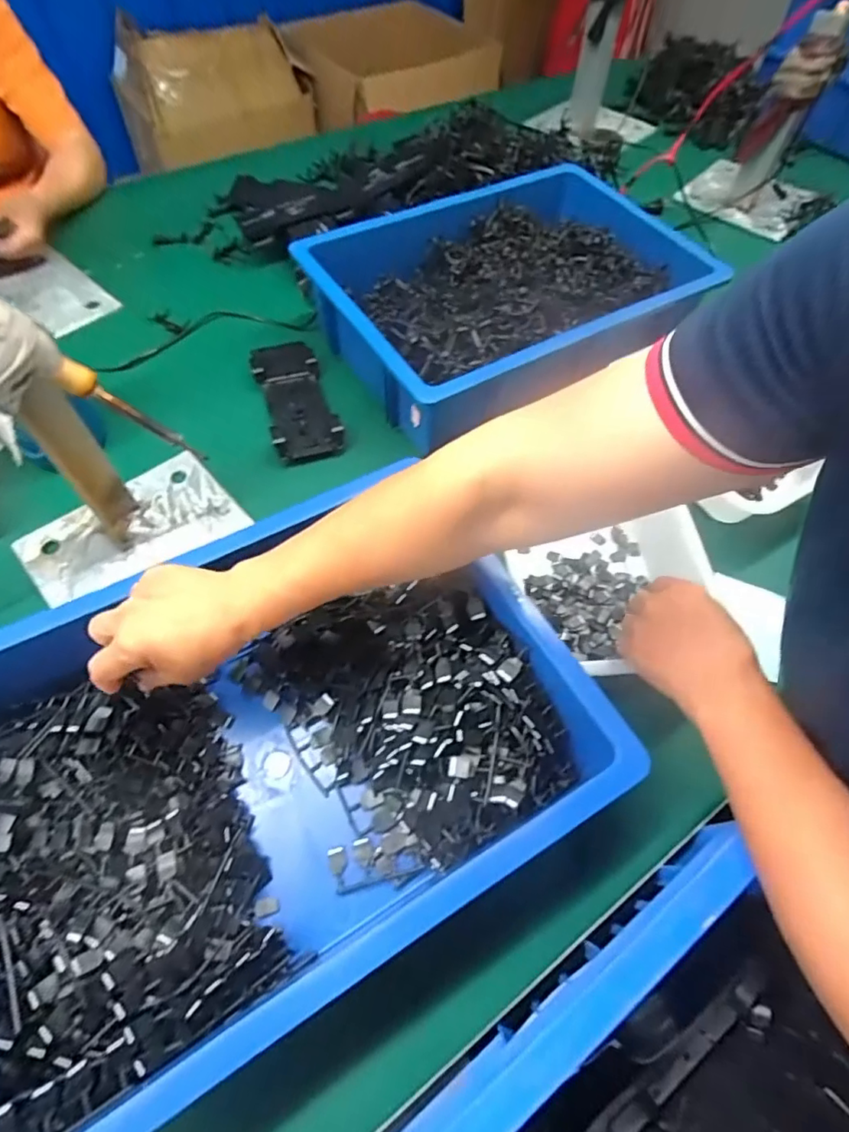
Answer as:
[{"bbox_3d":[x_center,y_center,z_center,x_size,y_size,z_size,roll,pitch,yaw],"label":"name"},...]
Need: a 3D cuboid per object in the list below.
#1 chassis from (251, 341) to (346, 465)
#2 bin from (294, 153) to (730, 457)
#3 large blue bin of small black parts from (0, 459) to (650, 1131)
[{"bbox_3d":[-0.159,-0.213,0.656,0.077,0.020,0.208,-16,61,-11],"label":"chassis"},{"bbox_3d":[0.108,-0.344,0.693,0.440,0.112,0.316,-27,63,-17],"label":"bin"},{"bbox_3d":[-0.121,0.143,0.403,0.441,0.111,0.301,-26,63,-17],"label":"large blue bin of small black parts"}]

